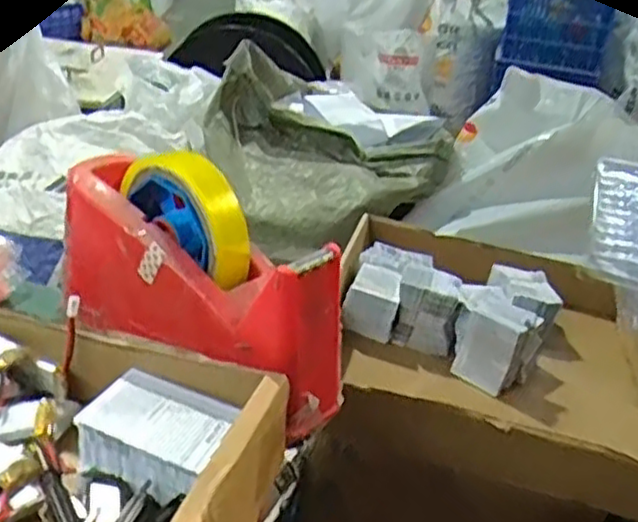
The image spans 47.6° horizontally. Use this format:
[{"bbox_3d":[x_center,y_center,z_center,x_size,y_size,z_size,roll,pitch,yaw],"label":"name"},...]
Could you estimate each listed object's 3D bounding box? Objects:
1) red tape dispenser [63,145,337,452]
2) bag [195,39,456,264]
[{"bbox_3d":[-0.073,0.004,0.415,0.196,0.105,0.070,22,31,26],"label":"red tape dispenser"},{"bbox_3d":[-0.029,-0.209,1.370,0.371,0.253,0.386,-17,36,-38],"label":"bag"}]

